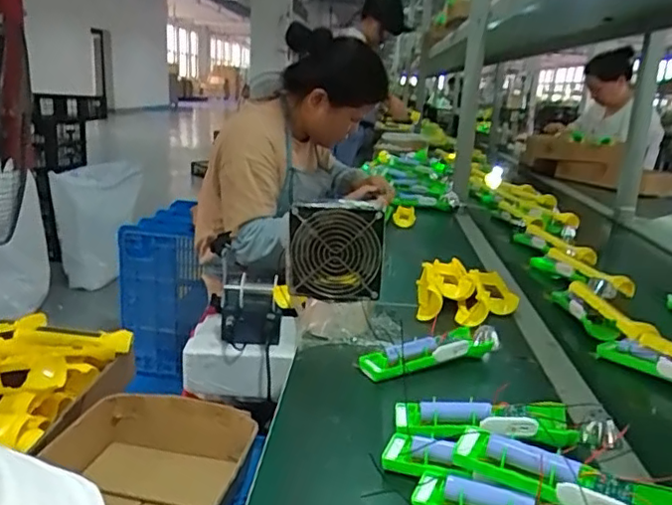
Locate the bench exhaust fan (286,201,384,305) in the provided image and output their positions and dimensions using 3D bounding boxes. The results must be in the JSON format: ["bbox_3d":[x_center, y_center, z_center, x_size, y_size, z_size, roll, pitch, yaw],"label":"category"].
[{"bbox_3d":[-0.001,0.000,0.764,0.119,0.121,0.035,6,18,14],"label":"bench exhaust fan"}]

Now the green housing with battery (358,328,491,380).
[{"bbox_3d":[0.108,0.118,0.711,0.163,0.036,0.047,-6,19,-25],"label":"green housing with battery"}]

